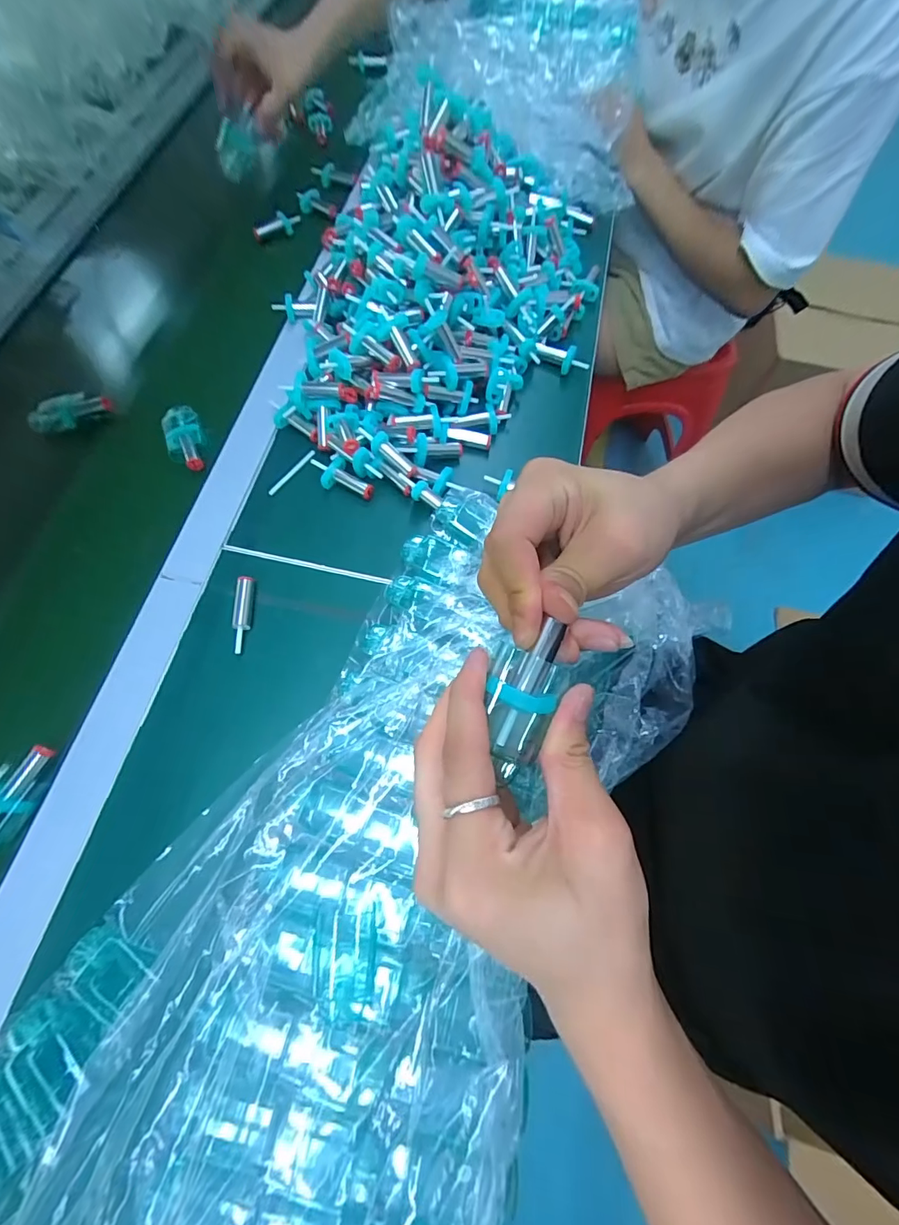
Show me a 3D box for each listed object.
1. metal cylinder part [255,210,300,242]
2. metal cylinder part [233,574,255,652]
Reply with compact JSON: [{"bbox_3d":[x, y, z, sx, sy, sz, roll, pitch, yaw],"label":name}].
[{"bbox_3d":[-0.220,-0.486,0.574,0.073,0.018,0.020,8,66,28],"label":"metal cylinder part"},{"bbox_3d":[-0.170,0.001,0.371,0.014,0.012,0.062,0,68,-2],"label":"metal cylinder part"}]

